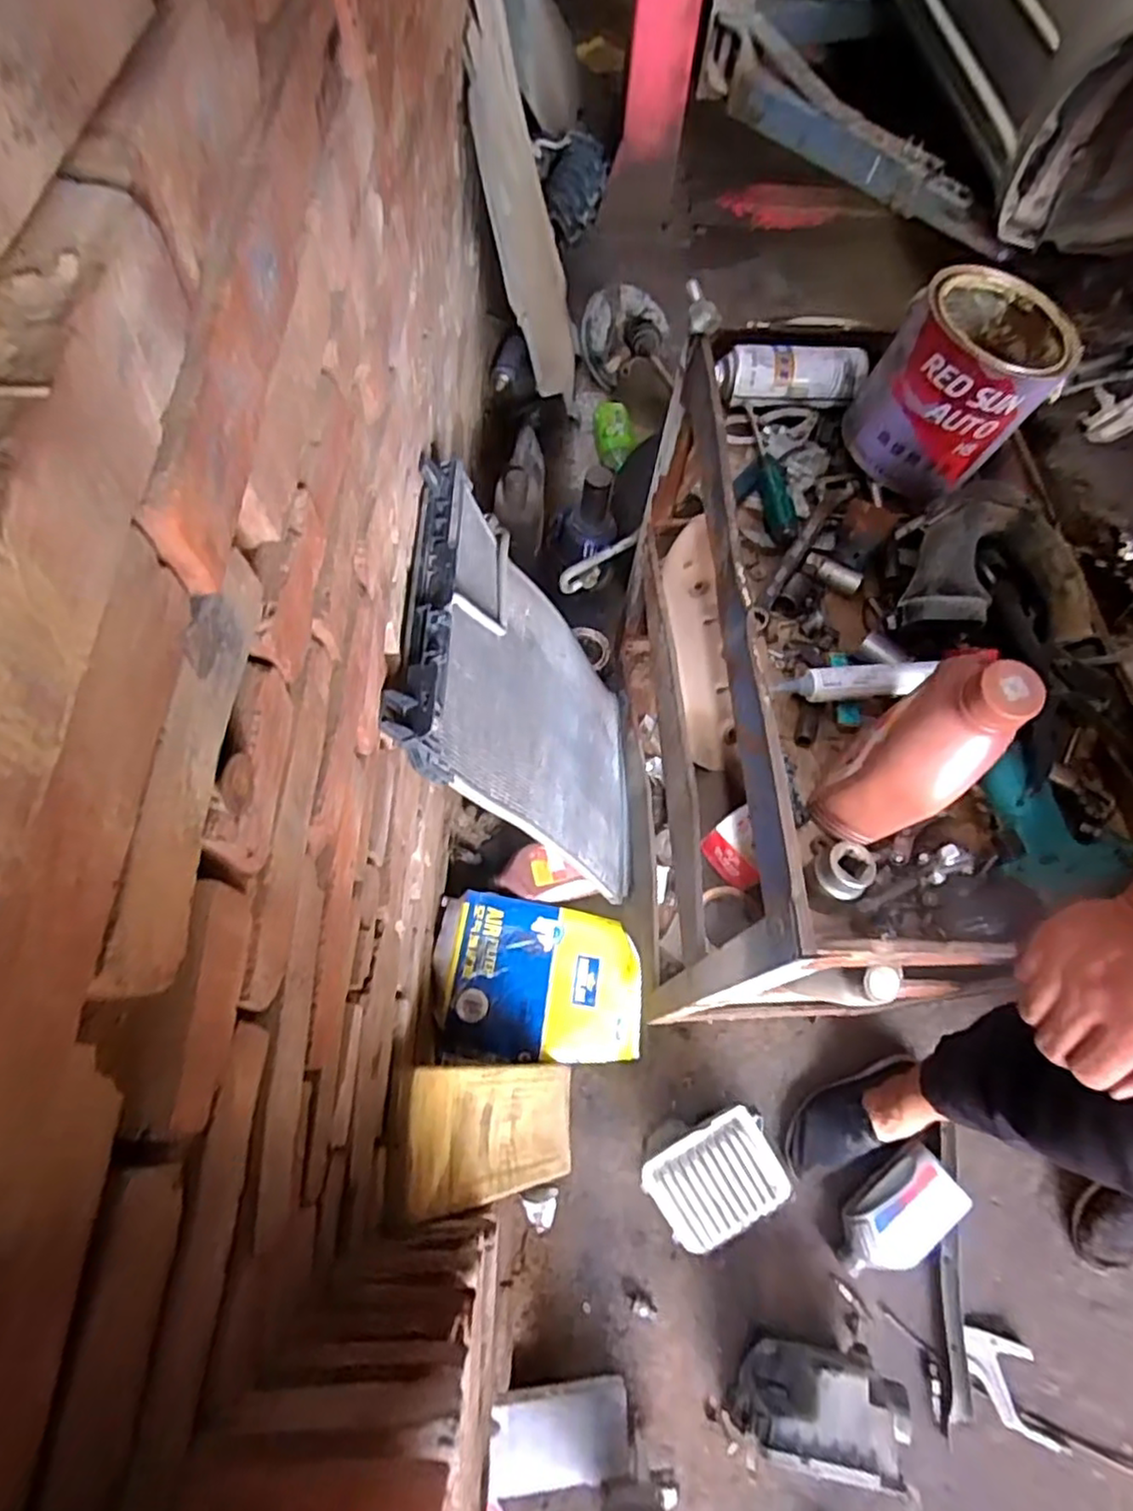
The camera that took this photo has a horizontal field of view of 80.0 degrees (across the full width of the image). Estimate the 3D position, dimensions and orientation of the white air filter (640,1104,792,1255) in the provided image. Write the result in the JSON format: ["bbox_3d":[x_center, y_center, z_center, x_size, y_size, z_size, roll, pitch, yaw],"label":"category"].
[{"bbox_3d":[0.230,0.651,1.030,0.198,0.044,0.156,-31,92,3],"label":"white air filter"}]

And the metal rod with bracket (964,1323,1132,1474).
[{"bbox_3d":[0.806,0.999,0.986,0.443,0.028,0.105,24,66,9],"label":"metal rod with bracket"}]

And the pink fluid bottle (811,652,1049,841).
[{"bbox_3d":[0.259,-0.001,0.500,0.066,0.202,0.087,40,69,15],"label":"pink fluid bottle"}]

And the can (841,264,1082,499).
[{"bbox_3d":[0.416,-0.402,0.728,0.162,0.157,0.169,29,66,11],"label":"can"}]

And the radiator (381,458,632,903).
[{"bbox_3d":[-0.030,-0.075,1.053,0.037,0.693,0.456,-12,62,21],"label":"radiator"}]

